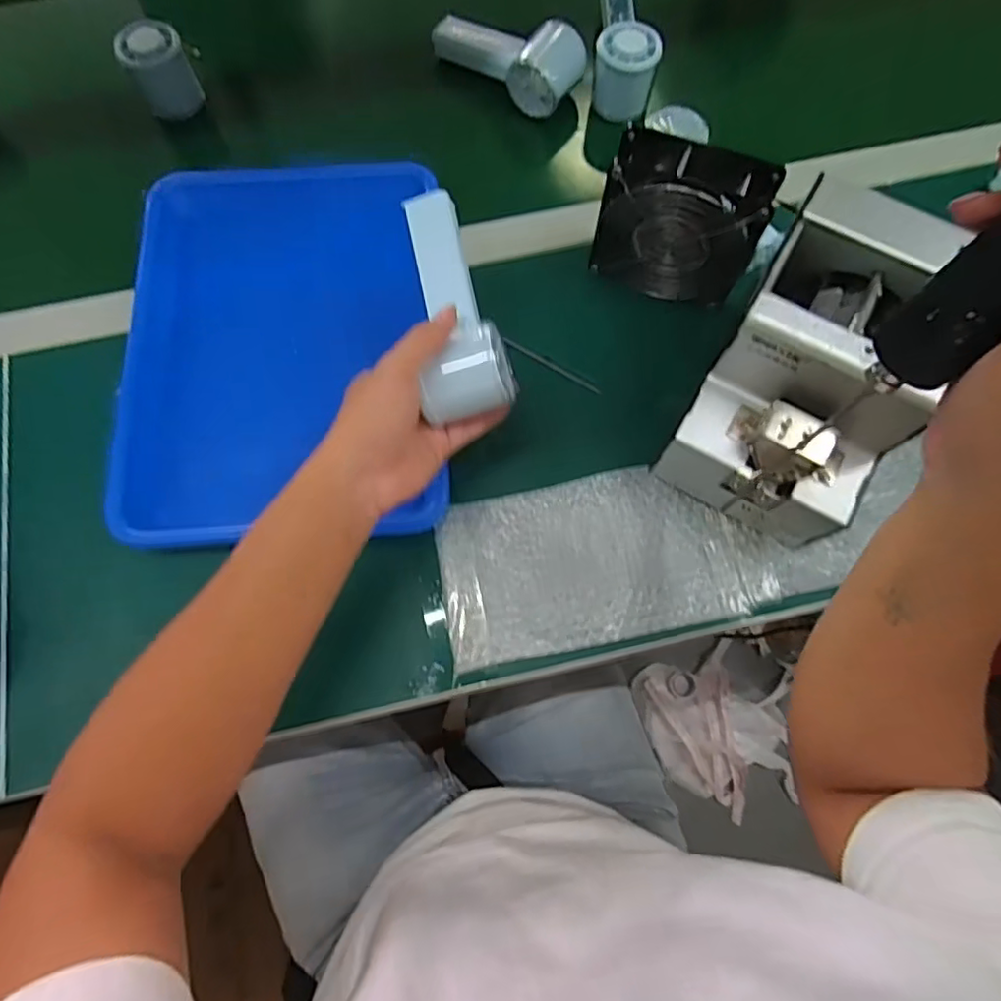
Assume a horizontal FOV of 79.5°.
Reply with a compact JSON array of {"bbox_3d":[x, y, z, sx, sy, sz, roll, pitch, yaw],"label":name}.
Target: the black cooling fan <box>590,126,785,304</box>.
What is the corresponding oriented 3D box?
[{"bbox_3d":[0.136,-0.212,0.467,0.122,0.110,0.044,19,73,6],"label":"black cooling fan"}]

